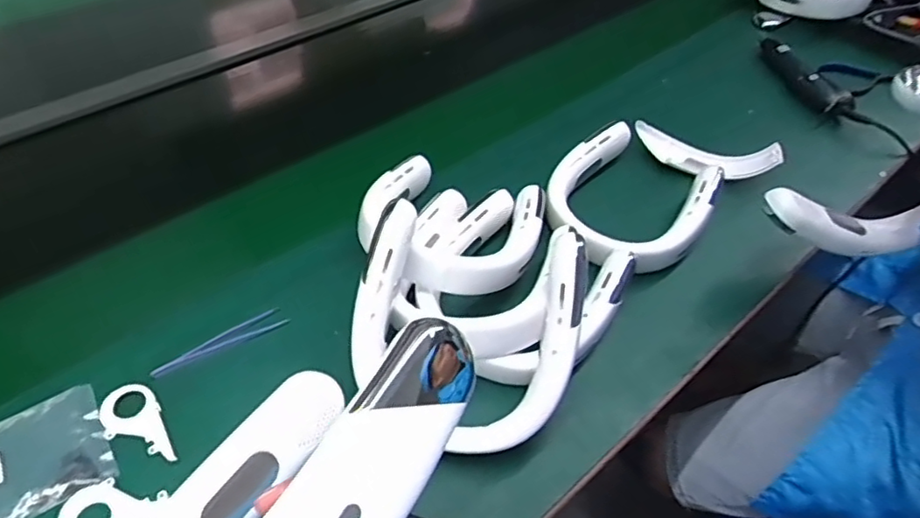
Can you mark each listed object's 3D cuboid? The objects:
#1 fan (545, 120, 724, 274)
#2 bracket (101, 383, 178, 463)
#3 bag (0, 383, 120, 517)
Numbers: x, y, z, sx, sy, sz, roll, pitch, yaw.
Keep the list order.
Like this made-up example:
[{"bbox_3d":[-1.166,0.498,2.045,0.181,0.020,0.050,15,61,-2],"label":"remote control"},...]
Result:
[{"bbox_3d":[0.200,-0.072,0.718,0.184,0.043,0.210,33,55,22],"label":"fan"},{"bbox_3d":[-0.287,0.148,0.530,0.047,0.004,0.090,-23,55,-22],"label":"bracket"},{"bbox_3d":[-0.378,0.175,0.501,0.148,0.004,0.102,-25,56,-23],"label":"bag"}]

